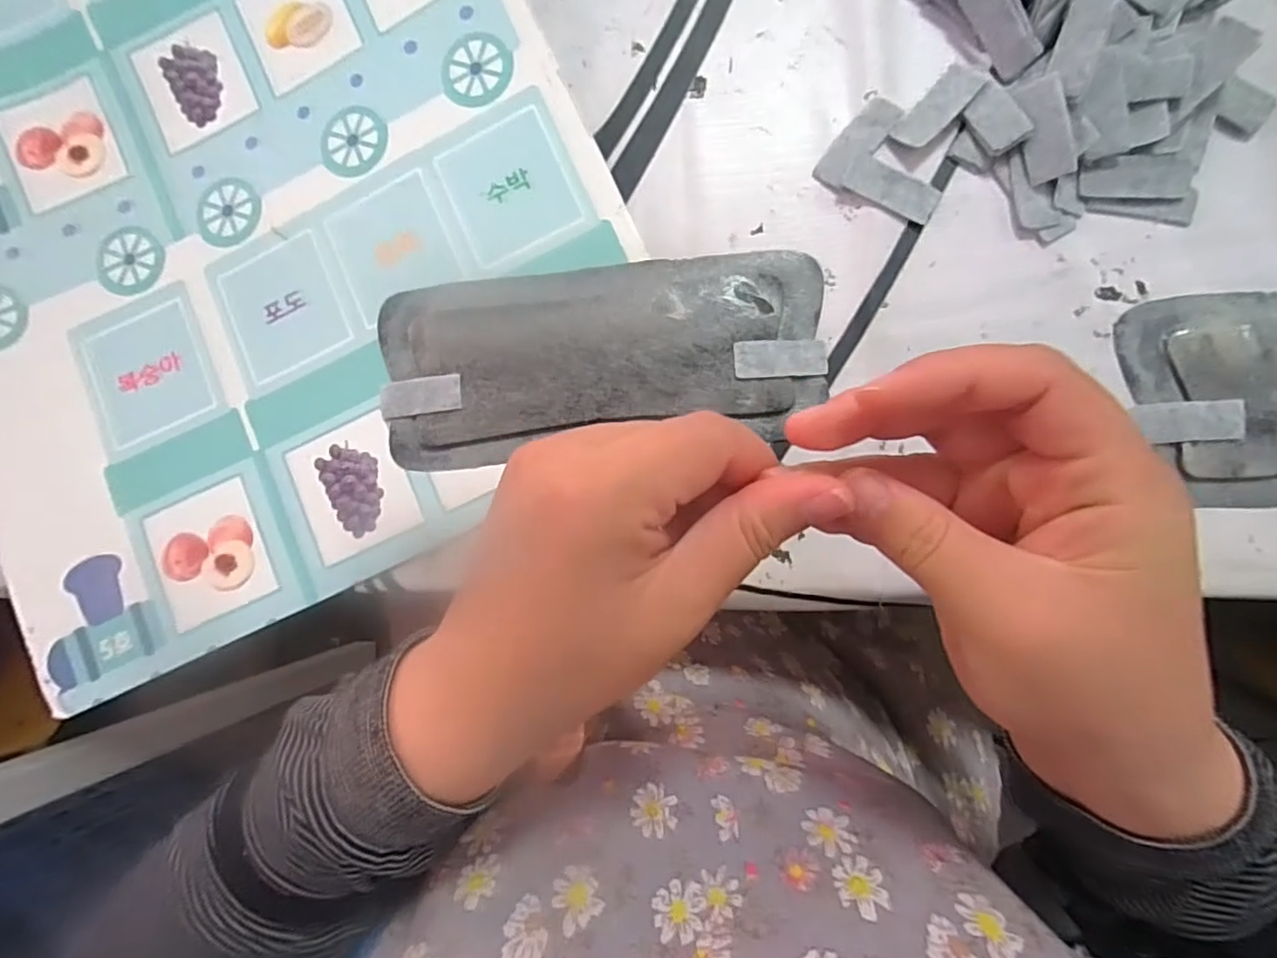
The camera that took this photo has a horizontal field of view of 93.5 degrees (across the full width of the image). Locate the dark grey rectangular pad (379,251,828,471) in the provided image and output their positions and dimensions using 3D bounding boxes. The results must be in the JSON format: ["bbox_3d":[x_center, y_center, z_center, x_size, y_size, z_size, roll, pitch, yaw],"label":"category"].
[{"bbox_3d":[-0.021,-0.061,0.307,0.226,0.010,0.094,-4,85,5],"label":"dark grey rectangular pad"}]

